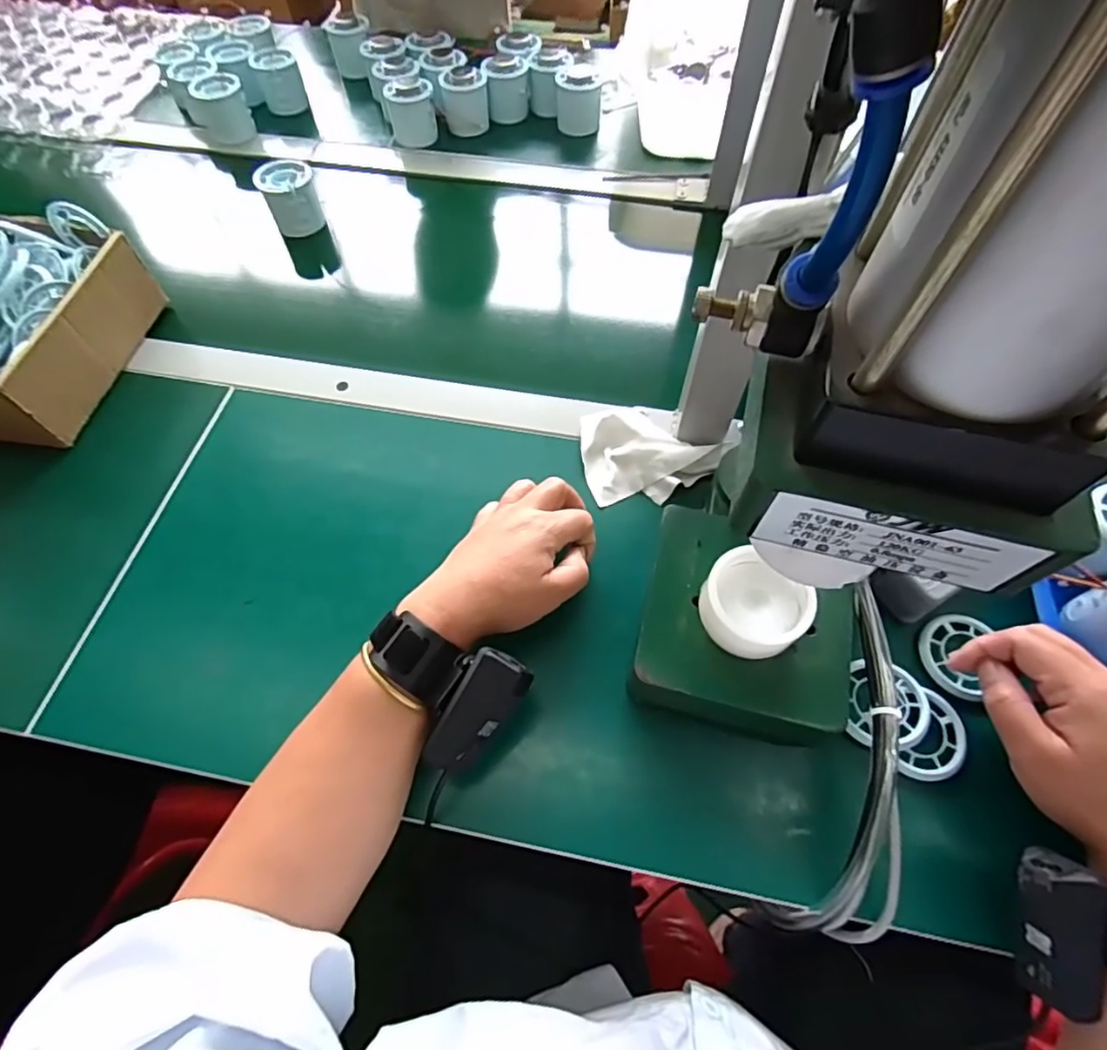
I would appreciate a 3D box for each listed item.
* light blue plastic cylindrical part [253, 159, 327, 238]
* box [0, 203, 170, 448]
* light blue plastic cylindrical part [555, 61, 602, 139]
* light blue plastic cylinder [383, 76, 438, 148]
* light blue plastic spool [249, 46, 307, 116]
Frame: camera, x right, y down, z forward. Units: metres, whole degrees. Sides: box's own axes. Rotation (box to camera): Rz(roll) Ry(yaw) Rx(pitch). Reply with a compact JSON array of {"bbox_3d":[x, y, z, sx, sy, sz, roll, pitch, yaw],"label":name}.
[{"bbox_3d":[-0.271,-0.341,0.607,0.052,0.048,0.064,-27,64,-13],"label":"light blue plastic cylindrical part"},{"bbox_3d":[-0.494,-0.168,0.511,0.218,0.085,0.213,4,61,3],"label":"box"},{"bbox_3d":[0.030,-0.515,0.704,0.051,0.061,0.049,-1,61,0],"label":"light blue plastic cylindrical part"},{"bbox_3d":[-0.168,-0.489,0.689,0.052,0.054,0.057,-13,62,-6],"label":"light blue plastic cylinder"},{"bbox_3d":[-0.343,-0.556,0.734,0.054,0.056,0.043,-20,62,-10],"label":"light blue plastic spool"}]

